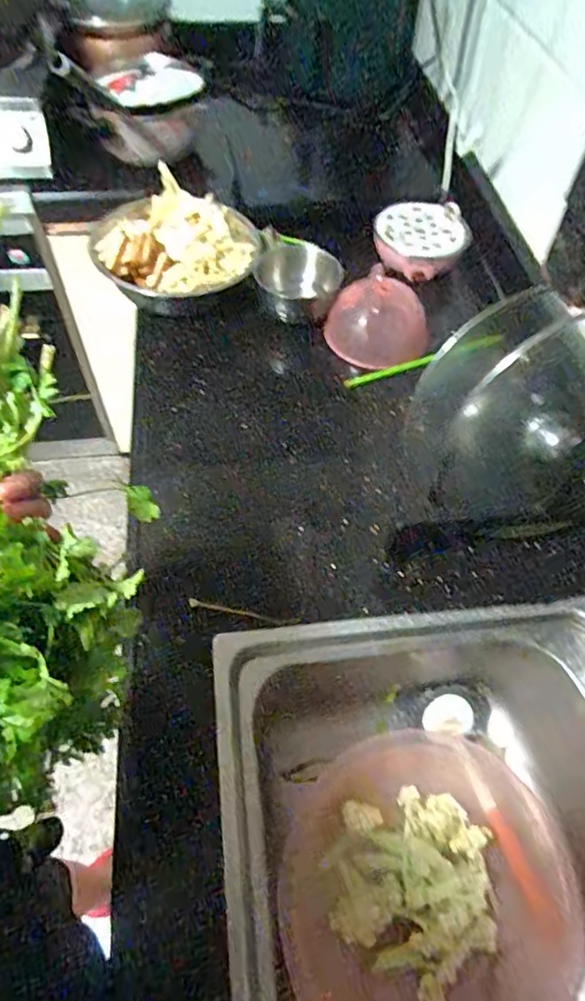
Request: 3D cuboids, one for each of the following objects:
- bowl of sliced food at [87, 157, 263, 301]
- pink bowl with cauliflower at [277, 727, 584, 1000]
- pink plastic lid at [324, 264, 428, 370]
[{"bbox_3d":[-0.175,-0.403,0.889,0.239,0.070,0.236,1,56,-1],"label":"bowl of sliced food"},{"bbox_3d":[0.156,0.434,0.621,0.322,0.101,0.326,1,56,-1],"label":"pink bowl with cauliflower"},{"bbox_3d":[0.120,-0.247,0.825,0.129,0.050,0.135,-49,63,13],"label":"pink plastic lid"}]

